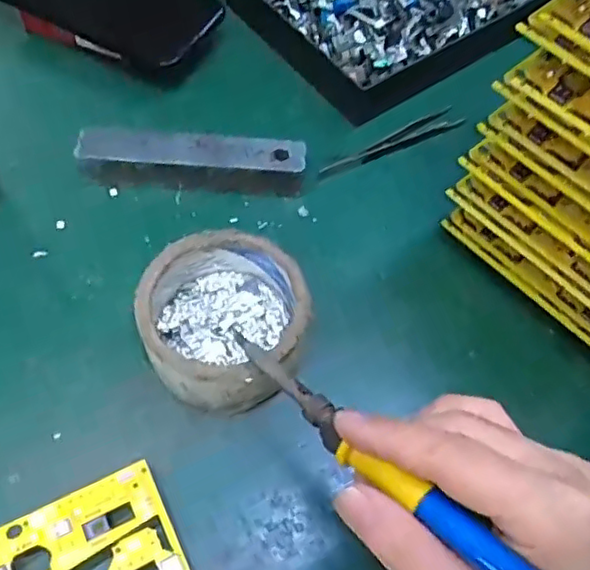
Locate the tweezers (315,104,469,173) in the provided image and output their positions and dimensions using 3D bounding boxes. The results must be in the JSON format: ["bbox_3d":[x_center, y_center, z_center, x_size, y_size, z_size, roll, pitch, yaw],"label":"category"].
[{"bbox_3d":[0.066,-0.098,0.435,0.108,0.006,0.014,-24,63,-16],"label":"tweezers"}]

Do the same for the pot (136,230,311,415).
[{"bbox_3d":[-0.036,0.018,0.336,0.083,0.046,0.086,1,59,-2],"label":"pot"}]

